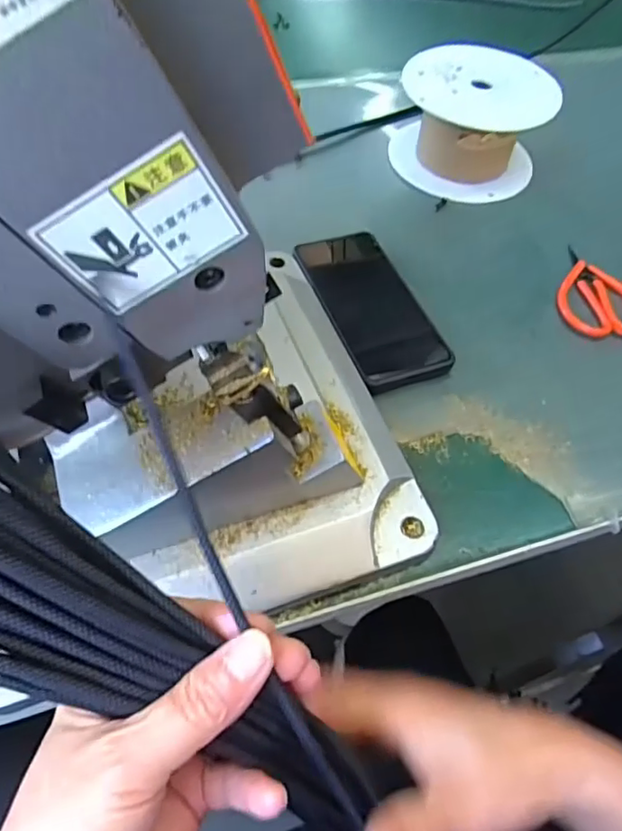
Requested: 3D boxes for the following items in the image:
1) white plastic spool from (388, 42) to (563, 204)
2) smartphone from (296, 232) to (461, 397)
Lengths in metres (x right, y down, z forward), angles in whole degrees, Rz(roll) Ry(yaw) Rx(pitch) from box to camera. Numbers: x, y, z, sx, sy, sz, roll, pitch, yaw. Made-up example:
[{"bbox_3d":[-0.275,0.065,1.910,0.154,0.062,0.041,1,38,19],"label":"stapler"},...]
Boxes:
[{"bbox_3d":[0.159,-0.294,0.585,0.149,0.092,0.134,17,55,7],"label":"white plastic spool"},{"bbox_3d":[0.048,-0.092,0.481,0.079,0.017,0.168,-15,57,-14],"label":"smartphone"}]

